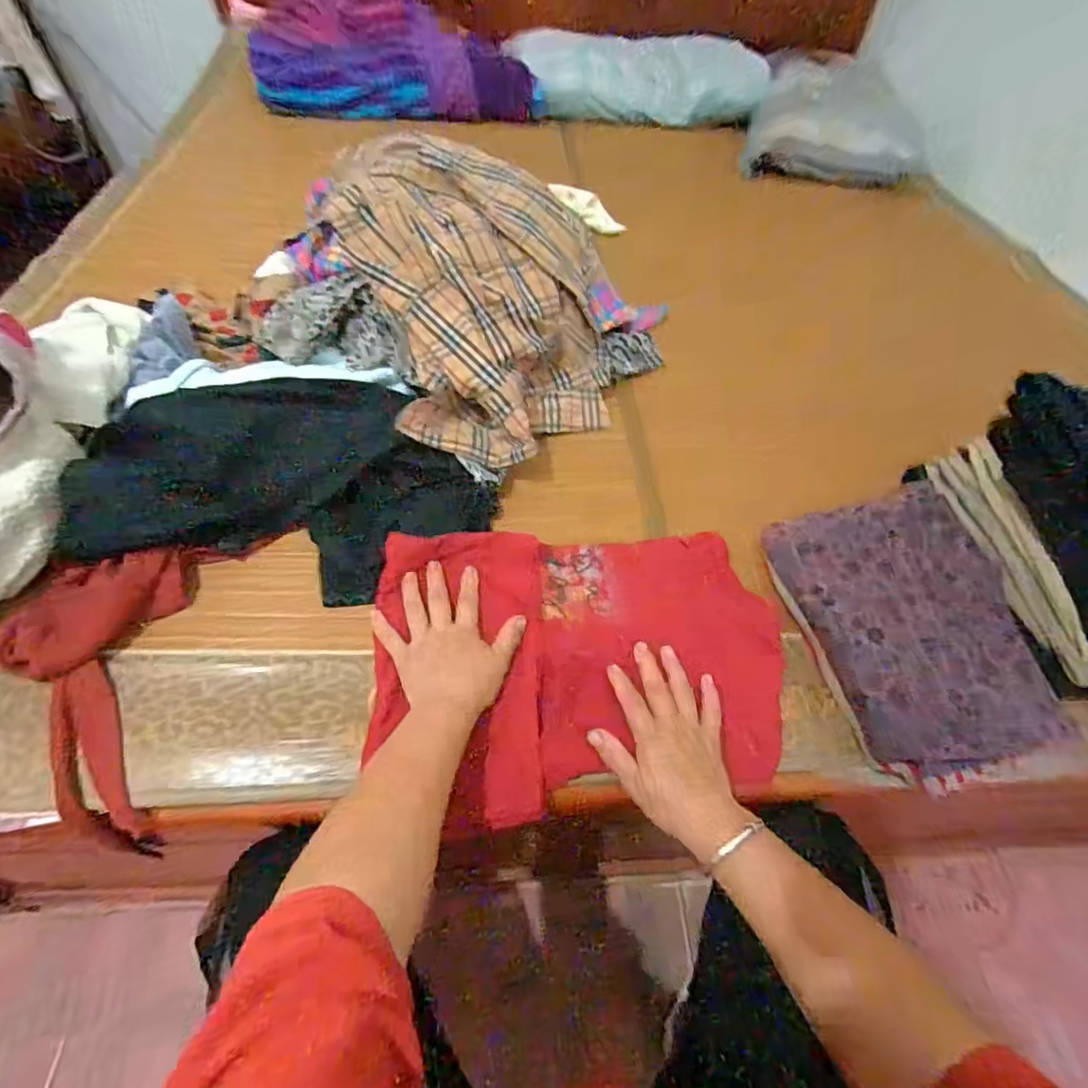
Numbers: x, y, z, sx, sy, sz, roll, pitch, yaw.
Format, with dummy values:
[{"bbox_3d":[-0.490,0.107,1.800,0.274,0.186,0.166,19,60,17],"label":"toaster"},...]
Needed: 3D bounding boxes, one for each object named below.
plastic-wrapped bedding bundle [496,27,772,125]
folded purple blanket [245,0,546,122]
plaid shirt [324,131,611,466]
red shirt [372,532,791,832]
[{"bbox_3d":[0.230,-1.183,1.454,0.621,0.141,0.164,11,52,5],"label":"plastic-wrapped bedding bundle"},{"bbox_3d":[-0.354,-1.208,1.413,0.680,0.235,0.217,-8,56,-19],"label":"folded purple blanket"},{"bbox_3d":[-0.081,-0.297,0.707,0.304,0.205,0.397,-1,52,-4],"label":"plaid shirt"},{"bbox_3d":[0.033,0.115,0.555,0.379,0.058,0.273,-2,57,0],"label":"red shirt"}]

